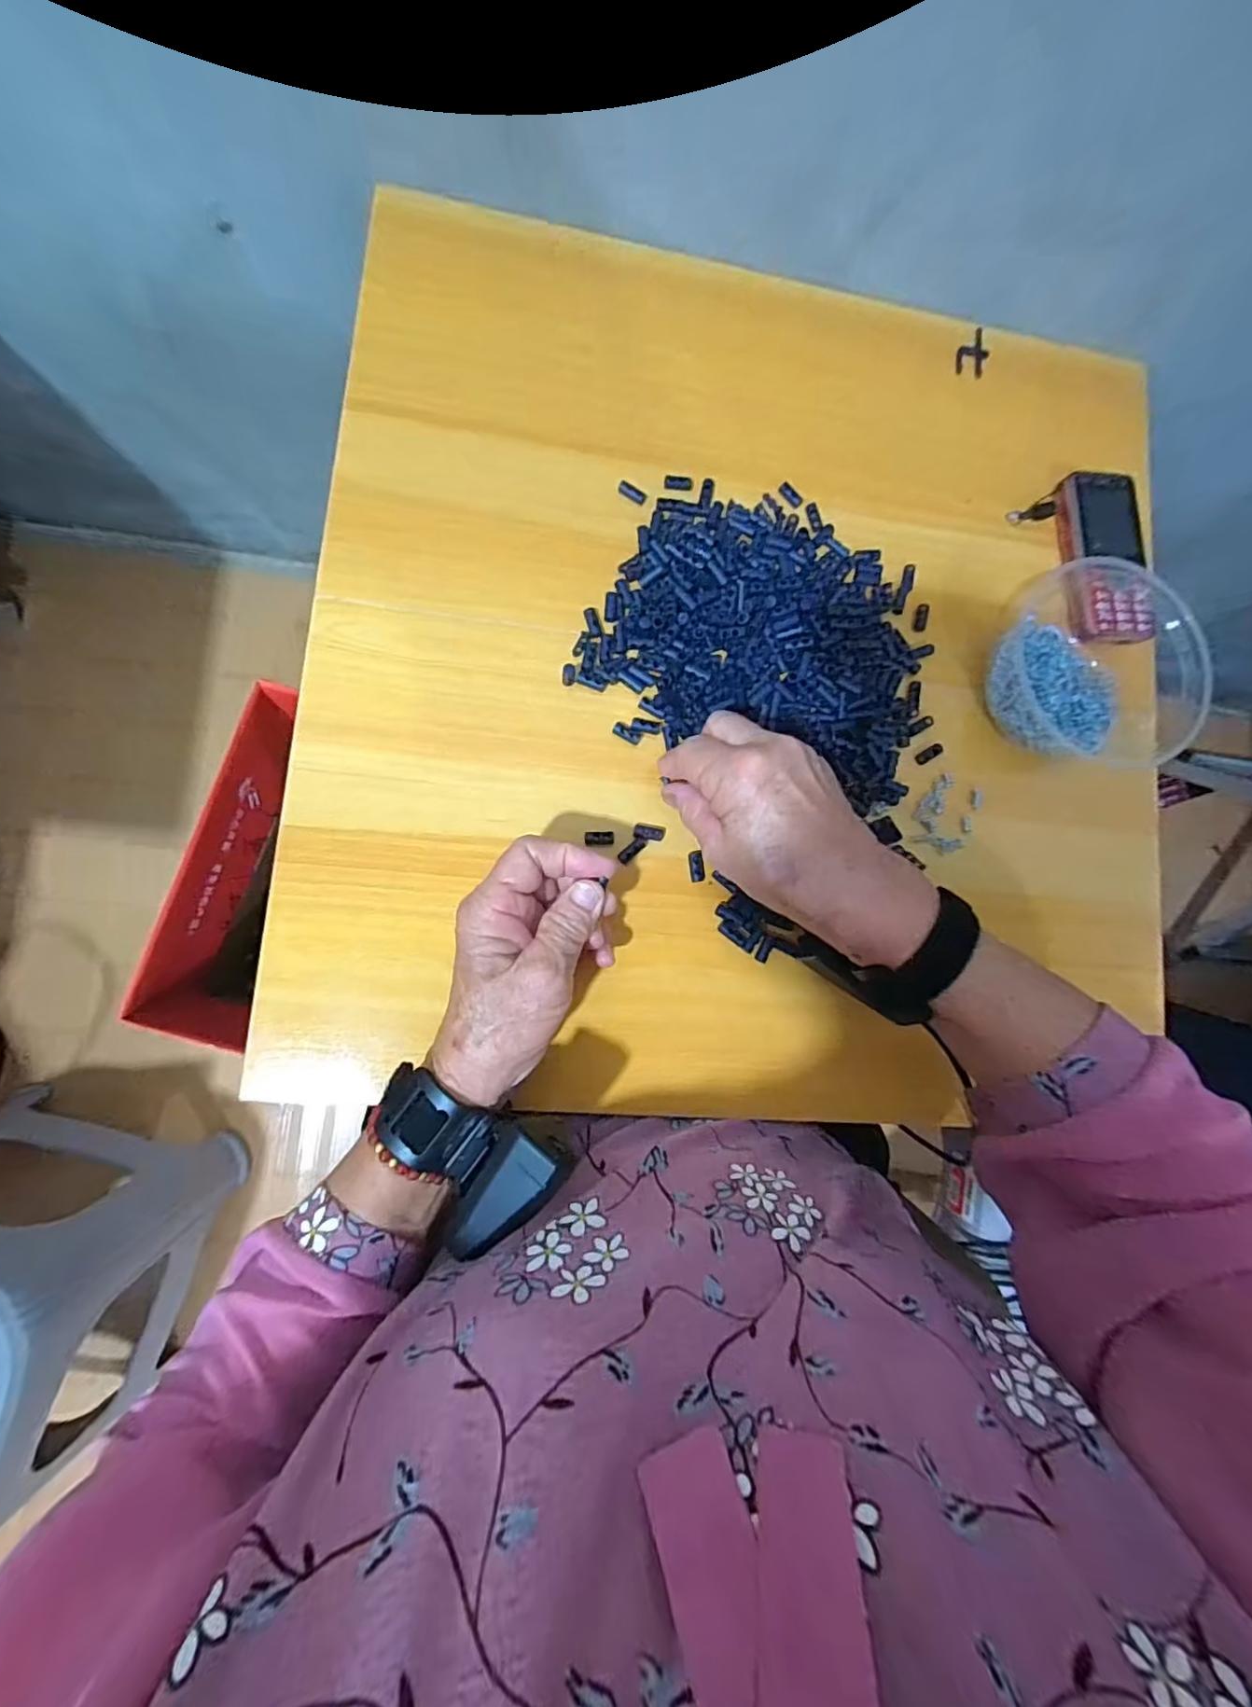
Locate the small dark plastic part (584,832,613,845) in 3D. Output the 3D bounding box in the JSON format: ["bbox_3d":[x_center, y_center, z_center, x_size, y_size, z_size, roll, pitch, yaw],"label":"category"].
[{"bbox_3d":[-0.017,-0.009,0.366,0.018,0.006,0.008,0,84,-7],"label":"small dark plastic part"}]

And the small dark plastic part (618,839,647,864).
[{"bbox_3d":[0.004,-0.002,0.368,0.020,0.004,0.008,-44,91,-9],"label":"small dark plastic part"}]

